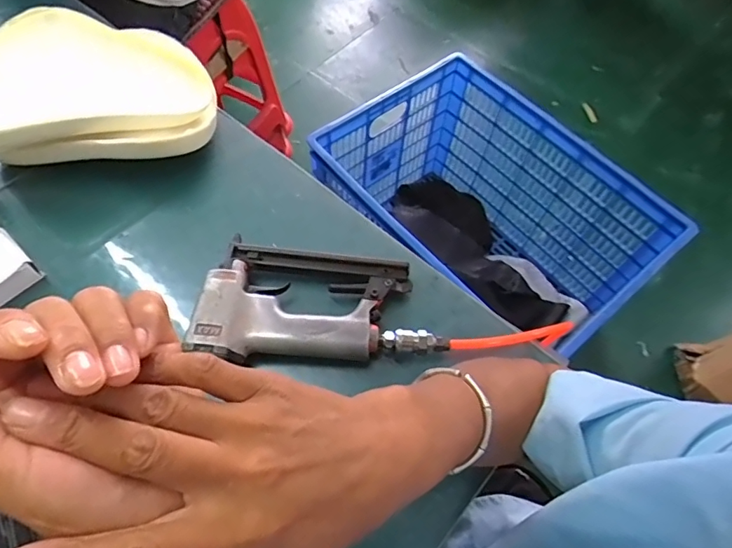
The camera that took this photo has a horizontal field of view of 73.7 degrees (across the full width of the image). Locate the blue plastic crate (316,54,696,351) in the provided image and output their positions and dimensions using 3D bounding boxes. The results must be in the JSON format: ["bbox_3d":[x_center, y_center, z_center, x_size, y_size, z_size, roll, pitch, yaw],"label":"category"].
[{"bbox_3d":[0.248,-0.091,1.153,0.478,0.437,0.648,-35,69,-21],"label":"blue plastic crate"}]

